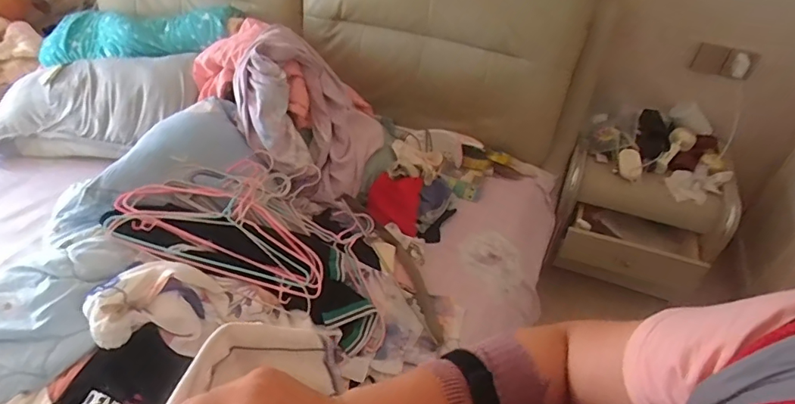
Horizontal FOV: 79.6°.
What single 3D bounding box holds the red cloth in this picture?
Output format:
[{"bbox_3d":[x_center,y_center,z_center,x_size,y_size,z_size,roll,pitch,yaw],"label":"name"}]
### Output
[{"bbox_3d":[-0.008,-0.004,1.284,0.138,0.146,0.111,7,44,6],"label":"red cloth"}]

